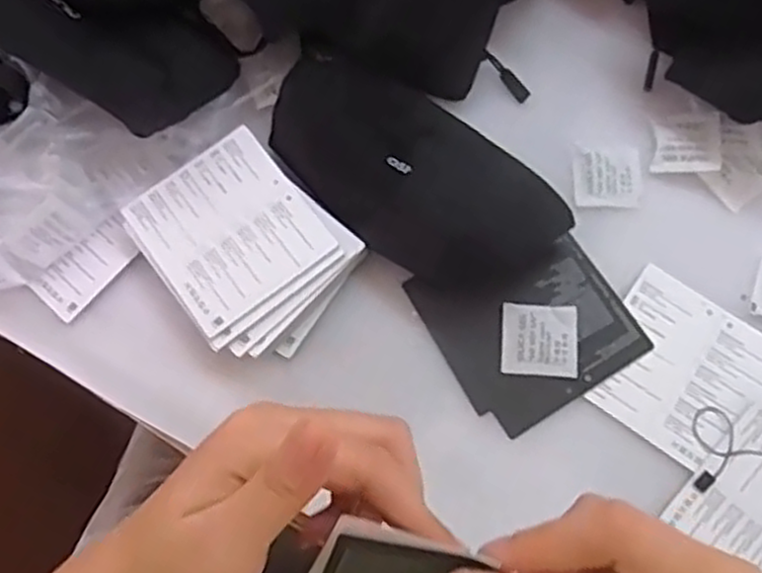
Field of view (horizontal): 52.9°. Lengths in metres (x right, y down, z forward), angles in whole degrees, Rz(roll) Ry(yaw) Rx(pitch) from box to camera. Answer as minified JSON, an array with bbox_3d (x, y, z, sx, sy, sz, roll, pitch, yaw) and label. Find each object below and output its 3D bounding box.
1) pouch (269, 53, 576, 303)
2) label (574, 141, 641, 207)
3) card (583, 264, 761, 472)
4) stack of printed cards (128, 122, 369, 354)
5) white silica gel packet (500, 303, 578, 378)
[{"bbox_3d":[0.017,-0.066,0.455,0.184,0.025,0.089,39,79,12],"label":"pouch"},{"bbox_3d":[0.136,-0.066,0.460,0.040,0.004,0.038,3,74,3],"label":"label"},{"bbox_3d":[0.171,0.049,0.430,0.095,0.004,0.088,35,78,11],"label":"card"},{"bbox_3d":[-0.081,-0.024,0.448,0.122,0.020,0.097,43,80,13],"label":"stack of printed cards"},{"bbox_3d":[0.090,0.030,0.431,0.042,0.007,0.040,3,74,3],"label":"white silica gel packet"}]

